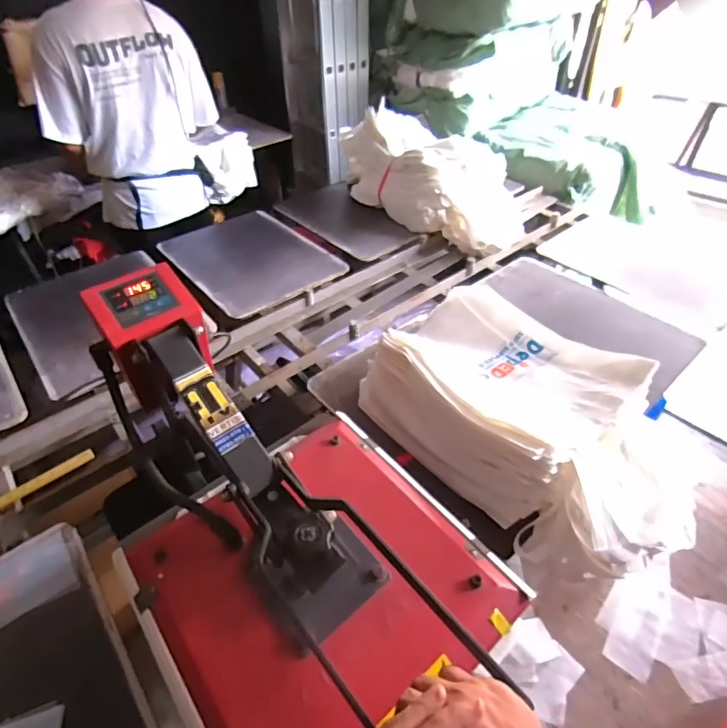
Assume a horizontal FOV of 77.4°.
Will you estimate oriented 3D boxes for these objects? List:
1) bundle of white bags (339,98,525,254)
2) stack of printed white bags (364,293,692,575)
[{"bbox_3d":[0.229,-0.656,1.569,0.288,0.246,0.762,-28,50,-26],"label":"bundle of white bags"},{"bbox_3d":[0.297,0.087,0.836,0.329,0.208,0.562,-34,52,-30],"label":"stack of printed white bags"}]

